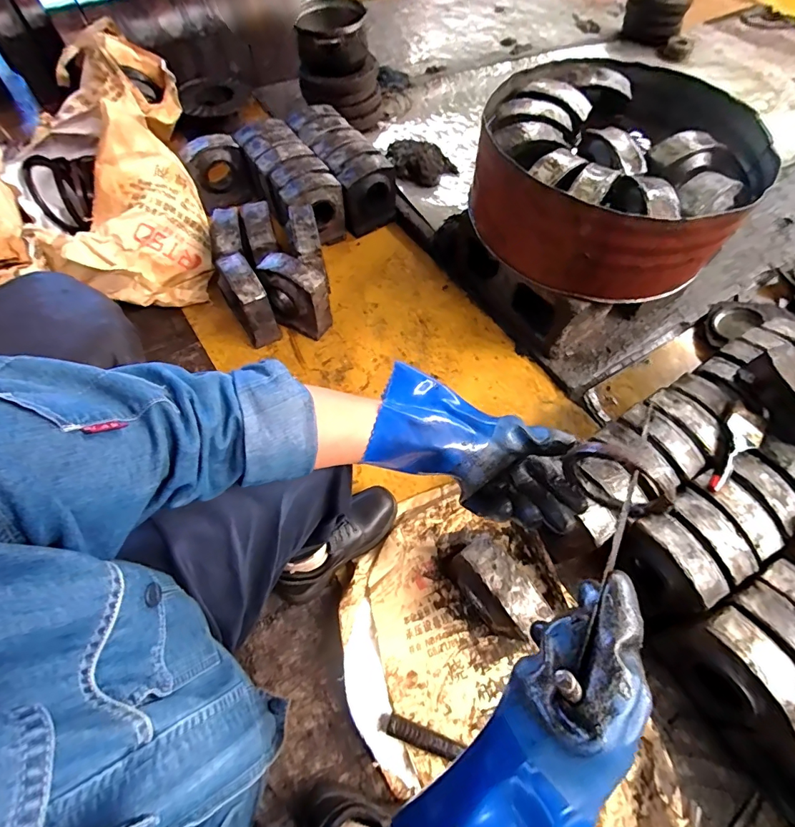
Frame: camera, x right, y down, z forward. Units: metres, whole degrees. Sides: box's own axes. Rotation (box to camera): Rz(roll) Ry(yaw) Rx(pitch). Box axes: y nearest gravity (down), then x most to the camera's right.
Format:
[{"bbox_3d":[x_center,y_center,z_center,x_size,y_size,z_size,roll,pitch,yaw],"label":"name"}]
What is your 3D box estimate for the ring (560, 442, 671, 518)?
[{"bbox_3d":[0.188,0.059,0.371,0.085,0.083,0.013,34,66,16],"label":"ring"}]

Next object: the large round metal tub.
[{"bbox_3d":[0.442,-0.507,0.924,0.535,0.222,0.497,1,61,-2],"label":"large round metal tub"}]

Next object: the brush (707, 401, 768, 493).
[{"bbox_3d":[0.620,0.061,0.779,0.066,0.034,0.195,36,67,16],"label":"brush"}]

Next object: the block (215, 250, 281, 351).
[{"bbox_3d":[-0.388,-0.285,1.100,0.088,0.175,0.213,-28,66,-16],"label":"block"}]

